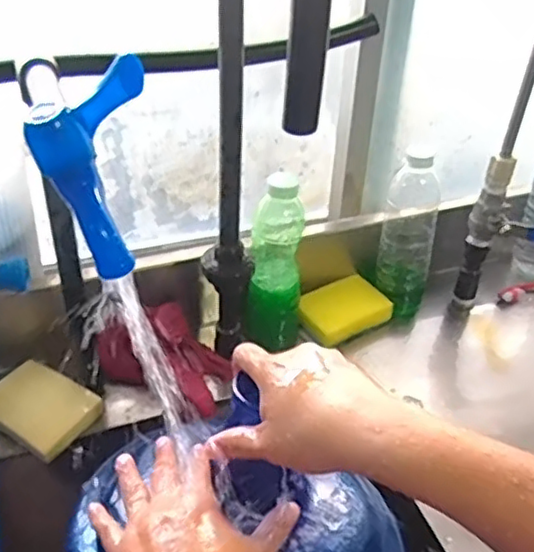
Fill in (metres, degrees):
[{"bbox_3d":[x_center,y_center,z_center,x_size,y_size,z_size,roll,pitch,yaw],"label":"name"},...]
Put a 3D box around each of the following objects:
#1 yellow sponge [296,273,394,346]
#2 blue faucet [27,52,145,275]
[{"bbox_3d":[0.092,0.039,0.783,0.104,0.027,0.071,-23,44,-30],"label":"yellow sponge"},{"bbox_3d":[-0.085,-0.056,0.330,0.045,0.092,0.052,13,38,13],"label":"blue faucet"}]

